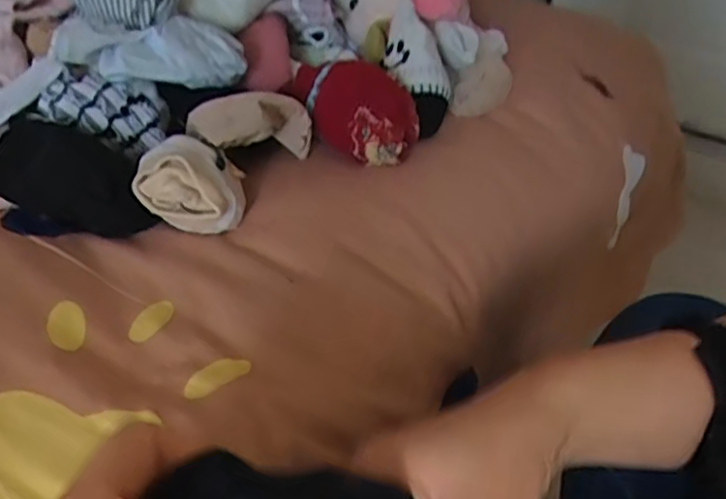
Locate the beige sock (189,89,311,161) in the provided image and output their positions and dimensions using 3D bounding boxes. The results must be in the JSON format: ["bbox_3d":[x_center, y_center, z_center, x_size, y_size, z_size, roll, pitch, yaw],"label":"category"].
[{"bbox_3d":[-0.072,-0.089,0.455,0.088,0.044,0.031,-3,34,-40],"label":"beige sock"}]

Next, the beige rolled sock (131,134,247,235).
[{"bbox_3d":[-0.109,-0.040,0.417,0.061,0.045,0.051,8,35,2],"label":"beige rolled sock"}]

